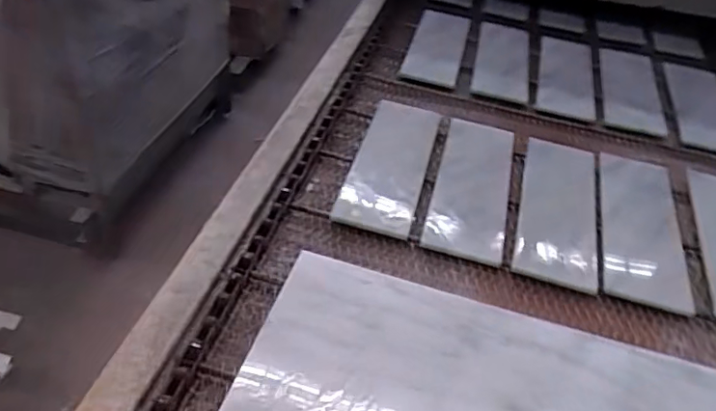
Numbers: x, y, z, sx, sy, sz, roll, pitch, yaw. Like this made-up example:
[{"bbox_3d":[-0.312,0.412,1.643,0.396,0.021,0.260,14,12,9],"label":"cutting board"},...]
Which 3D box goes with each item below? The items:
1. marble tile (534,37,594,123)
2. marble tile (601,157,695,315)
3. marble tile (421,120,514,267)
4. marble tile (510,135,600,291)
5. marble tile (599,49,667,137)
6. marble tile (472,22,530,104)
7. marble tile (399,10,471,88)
[{"bbox_3d":[0.414,-0.265,1.114,0.109,0.015,0.303,16,41,8],"label":"marble tile"},{"bbox_3d":[0.401,0.017,0.791,0.110,0.010,0.314,17,42,9],"label":"marble tile"},{"bbox_3d":[0.169,-0.045,0.810,0.103,0.017,0.311,15,41,6],"label":"marble tile"},{"bbox_3d":[0.287,-0.003,0.797,0.103,0.012,0.300,16,41,8],"label":"marble tile"},{"bbox_3d":[0.537,-0.237,1.105,0.109,0.012,0.322,17,41,9],"label":"marble tile"},{"bbox_3d":[0.293,-0.305,1.120,0.107,0.009,0.308,13,41,5],"label":"marble tile"},{"bbox_3d":[0.164,-0.334,1.121,0.103,0.008,0.336,14,41,6],"label":"marble tile"}]

